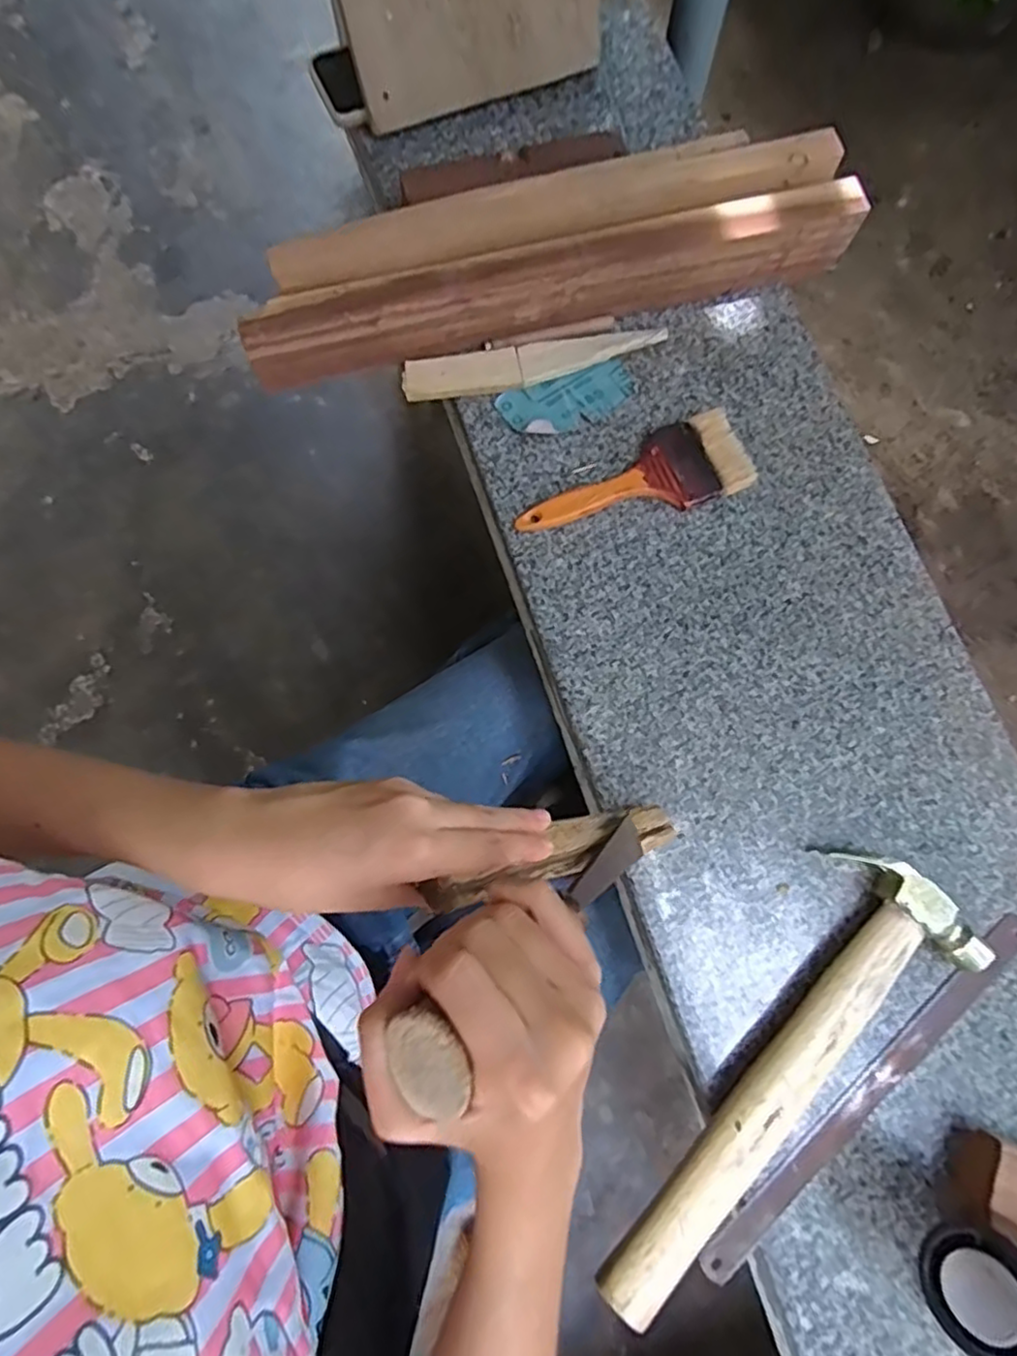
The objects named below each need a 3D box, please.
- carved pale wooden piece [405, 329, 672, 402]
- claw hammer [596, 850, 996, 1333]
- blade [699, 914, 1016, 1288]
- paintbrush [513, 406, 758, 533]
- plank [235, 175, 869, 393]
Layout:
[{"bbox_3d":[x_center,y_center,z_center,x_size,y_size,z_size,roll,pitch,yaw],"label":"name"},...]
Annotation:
[{"bbox_3d":[0.022,-0.251,0.521,0.209,0.008,0.035,-11,79,-3],"label":"carved pale wooden piece"},{"bbox_3d":[0.166,0.246,0.412,0.311,0.030,0.092,-42,82,-8],"label":"claw hammer"},{"bbox_3d":[0.239,0.268,0.426,0.306,0.004,0.025,-42,84,-9],"label":"blade"},{"bbox_3d":[0.094,-0.155,0.502,0.185,0.012,0.068,-17,80,-4],"label":"paintbrush"},{"bbox_3d":[0.039,-0.306,0.512,0.477,0.057,0.041,-16,79,-4],"label":"plank"}]

